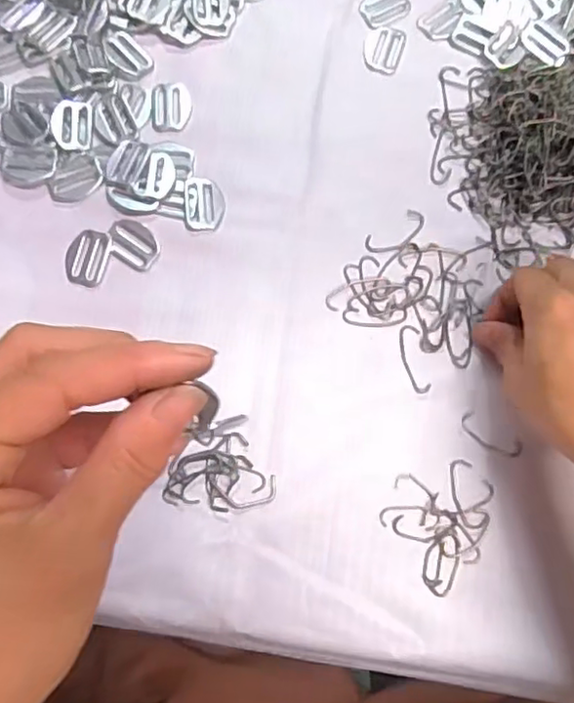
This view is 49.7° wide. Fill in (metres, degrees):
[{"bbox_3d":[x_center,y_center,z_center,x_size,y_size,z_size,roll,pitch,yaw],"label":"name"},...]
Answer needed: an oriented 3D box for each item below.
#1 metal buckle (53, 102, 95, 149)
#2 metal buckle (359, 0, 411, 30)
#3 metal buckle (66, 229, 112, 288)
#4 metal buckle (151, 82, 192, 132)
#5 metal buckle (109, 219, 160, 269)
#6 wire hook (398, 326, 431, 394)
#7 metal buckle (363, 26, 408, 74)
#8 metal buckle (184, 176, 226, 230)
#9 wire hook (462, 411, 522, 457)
[{"bbox_3d":[-0.130,-0.138,0.376,0.024,0.004,0.033,-4,78,-2],"label":"metal buckle"},{"bbox_3d":[0.063,-0.224,0.402,0.032,0.004,0.026,-28,80,-7],"label":"metal buckle"},{"bbox_3d":[-0.116,-0.055,0.361,0.023,0.004,0.032,9,78,0],"label":"metal buckle"},{"bbox_3d":[-0.073,-0.154,0.390,0.025,0.004,0.034,-1,78,-2],"label":"metal buckle"},{"bbox_3d":[-0.090,-0.064,0.363,0.031,0.004,0.023,36,80,6],"label":"metal buckle"},{"bbox_3d":[0.073,0.004,0.353,0.013,0.004,0.040,-8,79,-3],"label":"wire hook"},{"bbox_3d":[0.063,-0.196,0.402,0.026,0.004,0.034,11,78,1],"label":"metal buckle"},{"bbox_3d":[-0.049,-0.089,0.372,0.024,0.004,0.033,0,78,-2],"label":"metal buckle"},{"bbox_3d":[0.114,0.048,0.345,0.037,0.004,0.013,32,79,5],"label":"wire hook"}]

